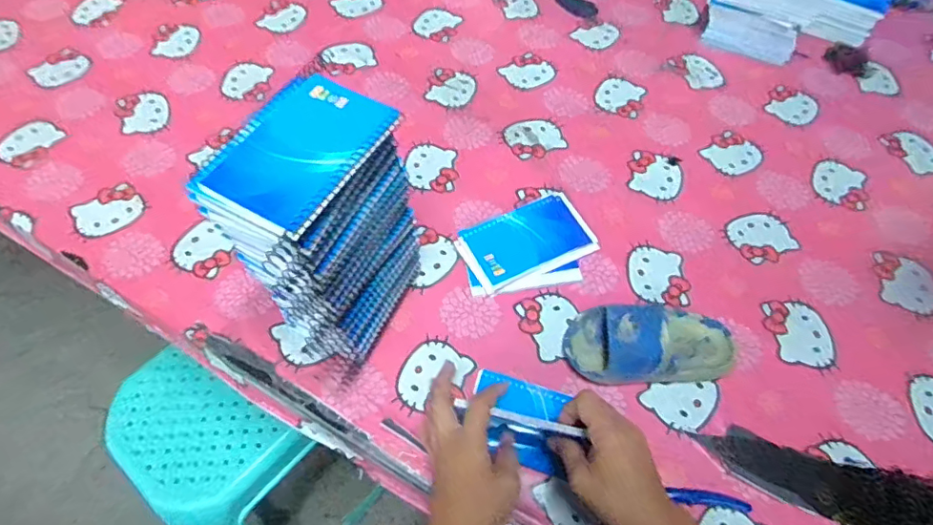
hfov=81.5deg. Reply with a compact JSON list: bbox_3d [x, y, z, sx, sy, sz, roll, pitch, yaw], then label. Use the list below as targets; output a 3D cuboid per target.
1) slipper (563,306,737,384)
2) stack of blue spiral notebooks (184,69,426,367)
[{"bbox_3d":[0.197,0.079,0.562,0.175,0.067,0.081,-4,58,-4],"label":"slipper"},{"bbox_3d":[-0.125,-0.015,0.502,0.097,0.264,0.153,23,60,13],"label":"stack of blue spiral notebooks"}]

